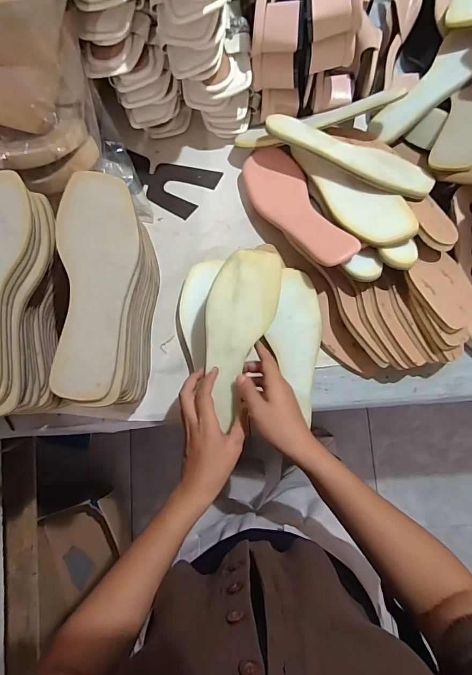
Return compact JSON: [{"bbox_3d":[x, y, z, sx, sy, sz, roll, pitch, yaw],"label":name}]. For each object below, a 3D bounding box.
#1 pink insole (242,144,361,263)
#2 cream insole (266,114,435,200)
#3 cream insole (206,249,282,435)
[{"bbox_3d":[0.084,-0.187,0.531,0.079,0.025,0.228,-29,66,-4],"label":"pink insole"},{"bbox_3d":[0.154,-0.251,0.506,0.236,0.023,0.067,28,82,5],"label":"cream insole"},{"bbox_3d":[-0.001,-0.005,0.463,0.080,0.014,0.212,13,89,3],"label":"cream insole"}]

